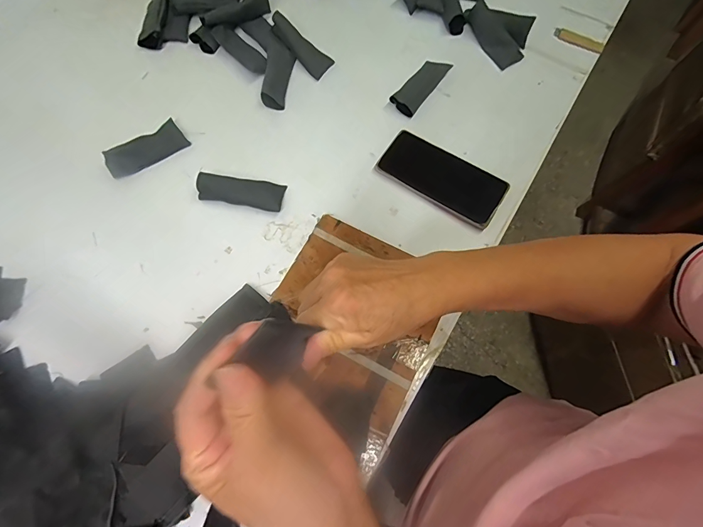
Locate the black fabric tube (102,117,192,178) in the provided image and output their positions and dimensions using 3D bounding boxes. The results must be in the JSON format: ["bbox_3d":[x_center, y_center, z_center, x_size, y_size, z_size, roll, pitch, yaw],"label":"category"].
[{"bbox_3d":[-0.268,-0.149,0.477,0.101,0.020,0.037,-38,75,-14],"label":"black fabric tube"}]

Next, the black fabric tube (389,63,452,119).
[{"bbox_3d":[0.098,-0.255,0.525,0.039,0.020,0.104,34,72,11],"label":"black fabric tube"}]

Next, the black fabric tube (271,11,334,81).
[{"bbox_3d":[-0.074,-0.319,0.535,0.106,0.011,0.040,45,74,-4],"label":"black fabric tube"}]

